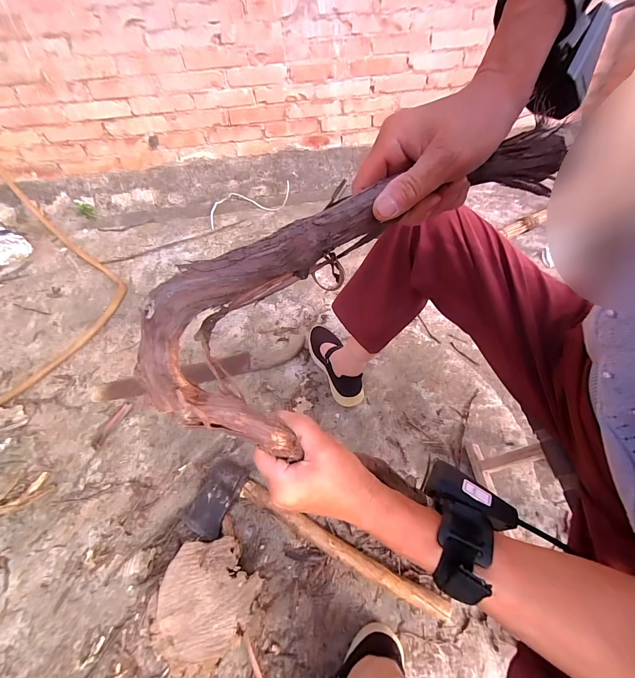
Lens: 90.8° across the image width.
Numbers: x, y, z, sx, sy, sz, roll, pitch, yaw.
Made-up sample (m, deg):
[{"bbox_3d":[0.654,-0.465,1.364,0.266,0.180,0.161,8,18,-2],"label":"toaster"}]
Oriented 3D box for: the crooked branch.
[{"bbox_3d":[0.033,-0.040,0.223,0.312,0.123,0.085,-36,57,-4],"label":"crooked branch"}]

